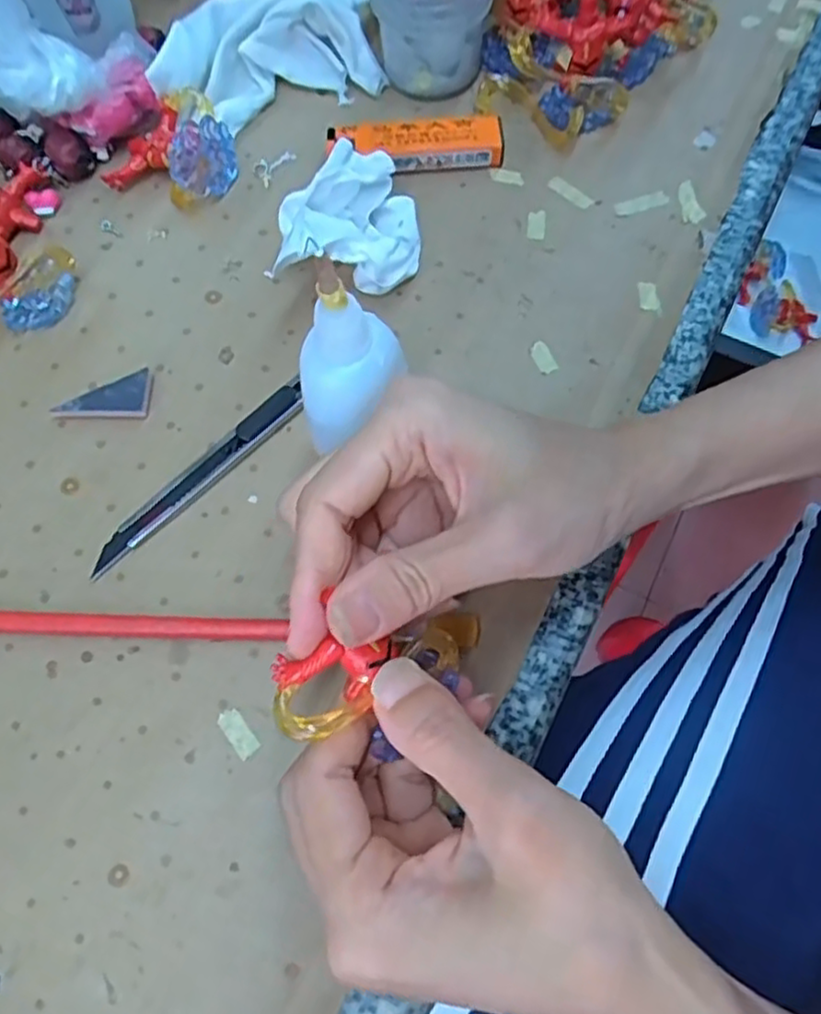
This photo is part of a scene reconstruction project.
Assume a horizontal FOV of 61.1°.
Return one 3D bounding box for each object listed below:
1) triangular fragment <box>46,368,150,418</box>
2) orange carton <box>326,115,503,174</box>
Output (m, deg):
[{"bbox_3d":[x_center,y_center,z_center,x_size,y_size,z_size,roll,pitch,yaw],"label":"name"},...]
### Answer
[{"bbox_3d":[-0.124,-0.045,0.282,0.037,0.006,0.020,-1,70,1],"label":"triangular fragment"},{"bbox_3d":[0.002,-0.168,0.320,0.078,0.013,0.022,-4,70,-1],"label":"orange carton"}]

